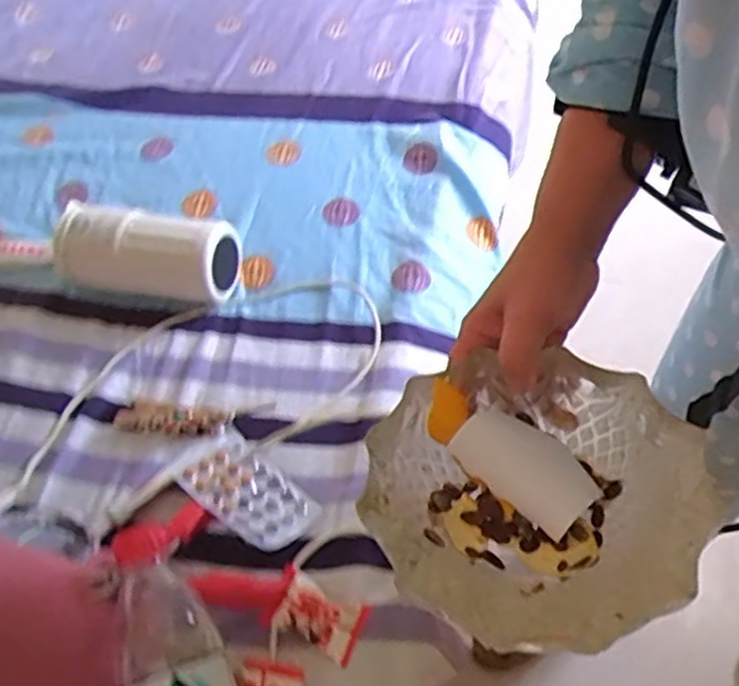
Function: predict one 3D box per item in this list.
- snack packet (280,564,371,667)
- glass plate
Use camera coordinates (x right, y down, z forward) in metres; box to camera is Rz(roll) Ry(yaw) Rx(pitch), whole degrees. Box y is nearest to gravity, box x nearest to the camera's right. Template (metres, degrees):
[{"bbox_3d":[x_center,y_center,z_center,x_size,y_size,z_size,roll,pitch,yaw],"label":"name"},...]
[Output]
[{"bbox_3d":[-0.033,0.174,0.457,0.059,0.020,0.036,24,59,16],"label":"snack packet"},{"bbox_3d":[0.084,0.075,0.374,0.163,0.047,0.165,-2,51,2],"label":"glass plate"}]

